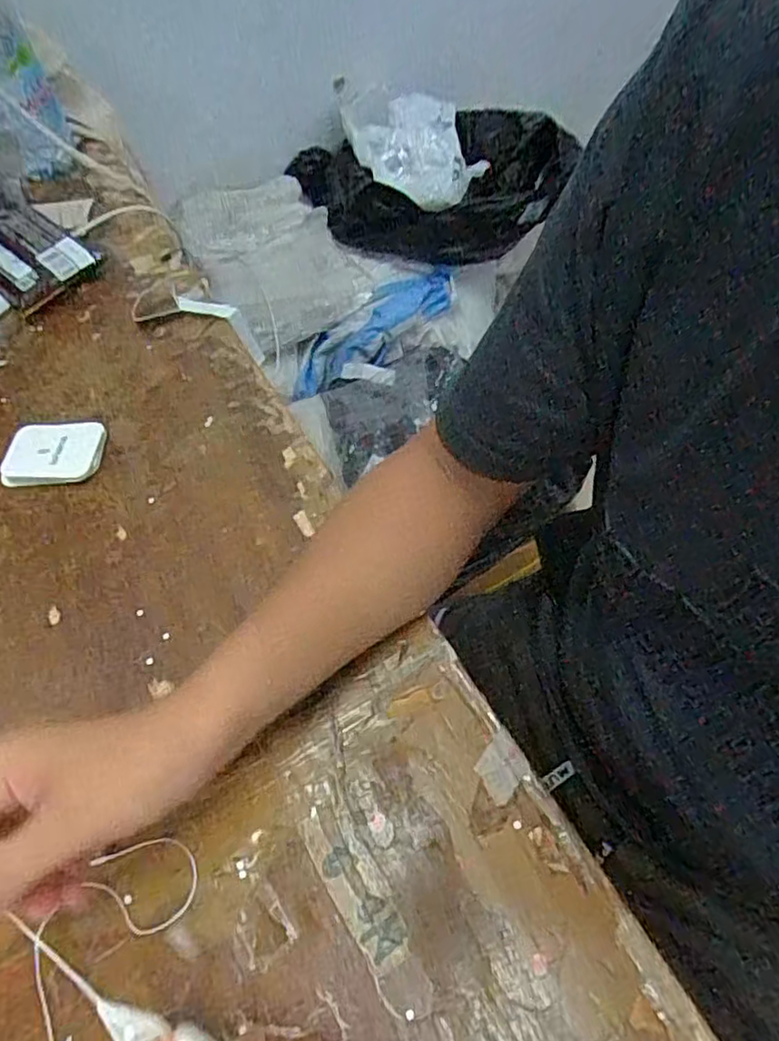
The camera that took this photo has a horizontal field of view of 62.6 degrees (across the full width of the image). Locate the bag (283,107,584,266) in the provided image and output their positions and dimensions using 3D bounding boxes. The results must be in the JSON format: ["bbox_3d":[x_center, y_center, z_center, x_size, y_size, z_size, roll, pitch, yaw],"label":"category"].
[{"bbox_3d":[0.053,-0.657,1.197,0.557,0.167,0.368,2,57,6],"label":"bag"}]

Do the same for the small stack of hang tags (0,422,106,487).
[{"bbox_3d":[-0.261,-0.053,0.498,0.071,0.017,0.051,-6,57,1],"label":"small stack of hang tags"}]

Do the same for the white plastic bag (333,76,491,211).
[{"bbox_3d":[0.040,-0.732,1.219,0.221,0.124,0.312,-15,57,-5],"label":"white plastic bag"}]

